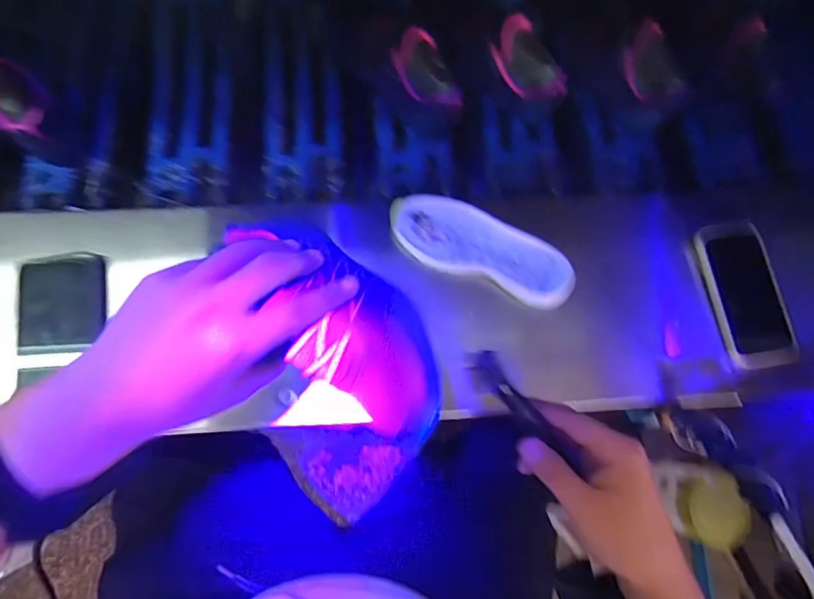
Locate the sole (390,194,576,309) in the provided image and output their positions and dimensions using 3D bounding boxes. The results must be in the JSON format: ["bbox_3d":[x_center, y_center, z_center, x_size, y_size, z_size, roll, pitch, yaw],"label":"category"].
[{"bbox_3d":[0.082,-0.058,0.496,0.206,0.021,0.077,21,80,1],"label":"sole"}]

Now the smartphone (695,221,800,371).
[{"bbox_3d":[0.379,-0.007,0.503,0.075,0.013,0.167,-8,81,-4],"label":"smartphone"}]

